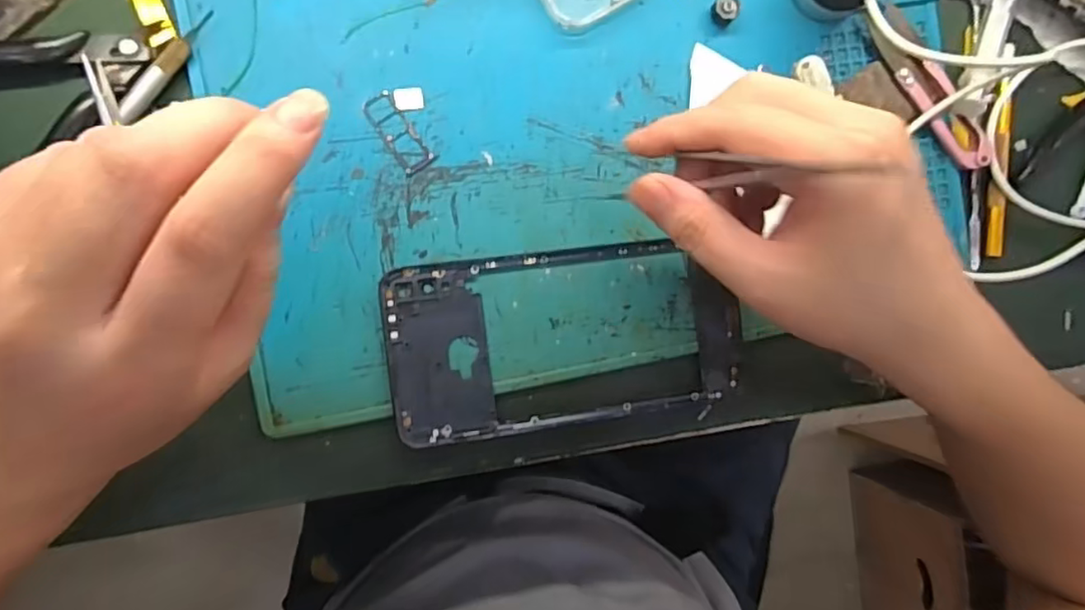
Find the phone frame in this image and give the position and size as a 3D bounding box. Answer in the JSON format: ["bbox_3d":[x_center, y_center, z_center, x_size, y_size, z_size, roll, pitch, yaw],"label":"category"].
[{"bbox_3d":[0.014,0.016,0.307,0.175,0.008,0.085,-7,94,-8],"label":"phone frame"}]

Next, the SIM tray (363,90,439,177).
[{"bbox_3d":[-0.067,-0.081,0.293,0.016,0.004,0.040,-35,98,-5],"label":"SIM tray"}]

